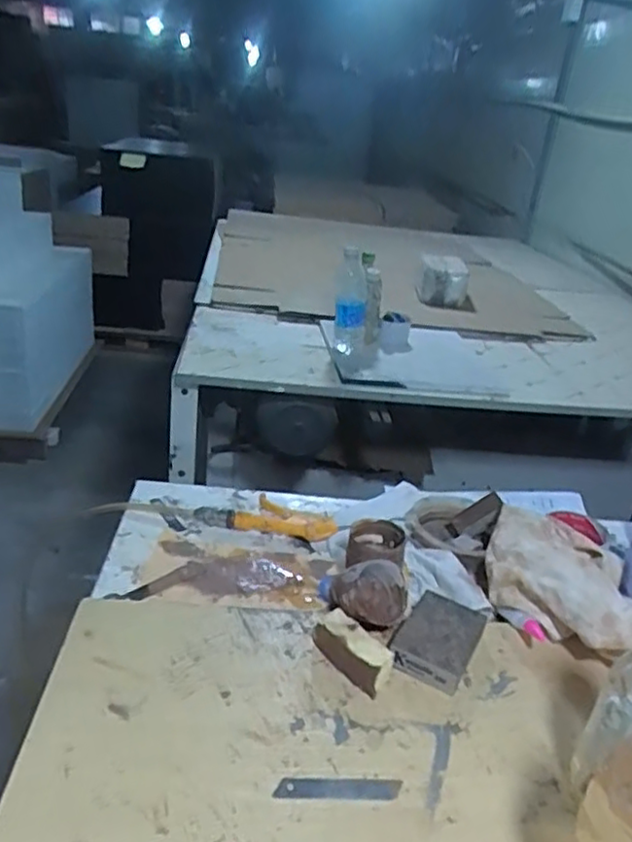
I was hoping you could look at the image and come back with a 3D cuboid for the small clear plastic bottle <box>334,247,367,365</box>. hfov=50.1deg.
[{"bbox_3d":[0.073,-0.228,1.359,0.071,0.199,0.053,7,26,-1],"label":"small clear plastic bottle"}]

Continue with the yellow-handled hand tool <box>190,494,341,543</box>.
[{"bbox_3d":[-0.061,0.119,0.863,0.172,0.023,0.074,10,26,5],"label":"yellow-handled hand tool"}]

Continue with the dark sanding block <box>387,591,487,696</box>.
[{"bbox_3d":[0.120,0.216,0.666,0.068,0.029,0.102,19,28,23],"label":"dark sanding block"}]

